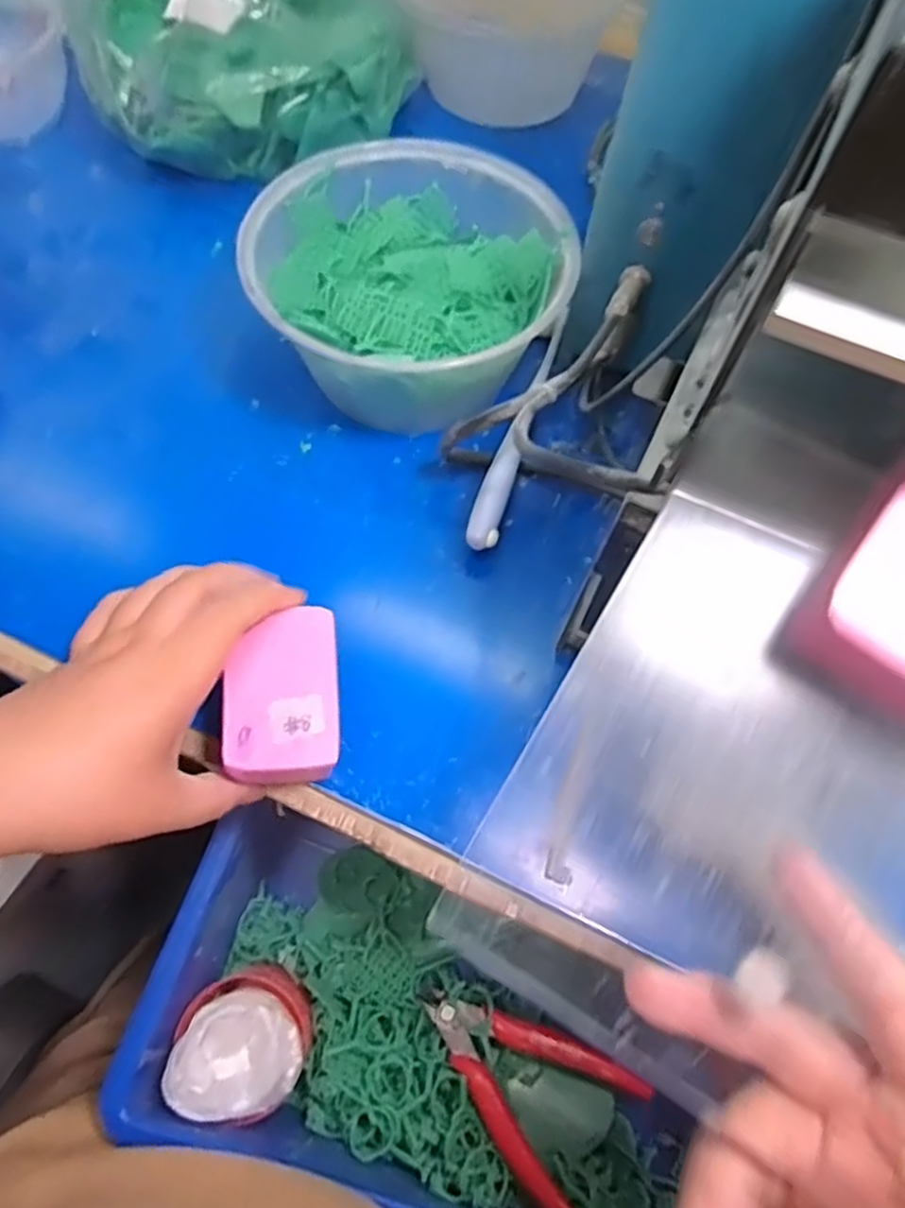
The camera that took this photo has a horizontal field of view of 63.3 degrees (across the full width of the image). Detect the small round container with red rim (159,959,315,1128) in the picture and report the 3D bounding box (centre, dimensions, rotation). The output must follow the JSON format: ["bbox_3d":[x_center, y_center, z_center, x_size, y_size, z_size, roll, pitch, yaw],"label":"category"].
[{"bbox_3d":[-0.104,0.219,0.366,0.061,0.036,0.067,1,63,-2],"label":"small round container with red rim"}]

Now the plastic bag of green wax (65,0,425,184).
[{"bbox_3d":[-0.128,-0.372,0.452,0.214,0.158,0.128,-17,65,-11],"label":"plastic bag of green wax"}]

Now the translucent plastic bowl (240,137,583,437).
[{"bbox_3d":[-0.022,-0.167,0.405,0.169,0.075,0.161,1,63,-2],"label":"translucent plastic bowl"}]

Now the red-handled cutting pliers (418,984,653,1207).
[{"bbox_3d":[0.031,0.239,0.373,0.115,0.024,0.070,36,67,14],"label":"red-handled cutting pliers"}]

